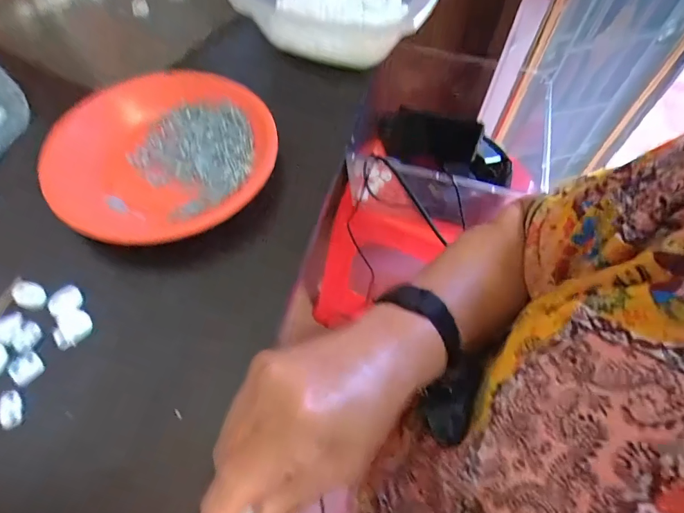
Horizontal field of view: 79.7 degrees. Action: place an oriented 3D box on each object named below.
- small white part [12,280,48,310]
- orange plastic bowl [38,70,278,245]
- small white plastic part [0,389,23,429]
[{"bbox_3d":[-0.232,0.029,0.304,0.024,0.008,0.018,29,61,16],"label":"small white part"},{"bbox_3d":[-0.162,-0.097,0.370,0.192,0.028,0.180,1,57,-1],"label":"orange plastic bowl"},{"bbox_3d":[-0.216,0.099,0.267,0.010,0.007,0.024,-17,74,-12],"label":"small white plastic part"}]

